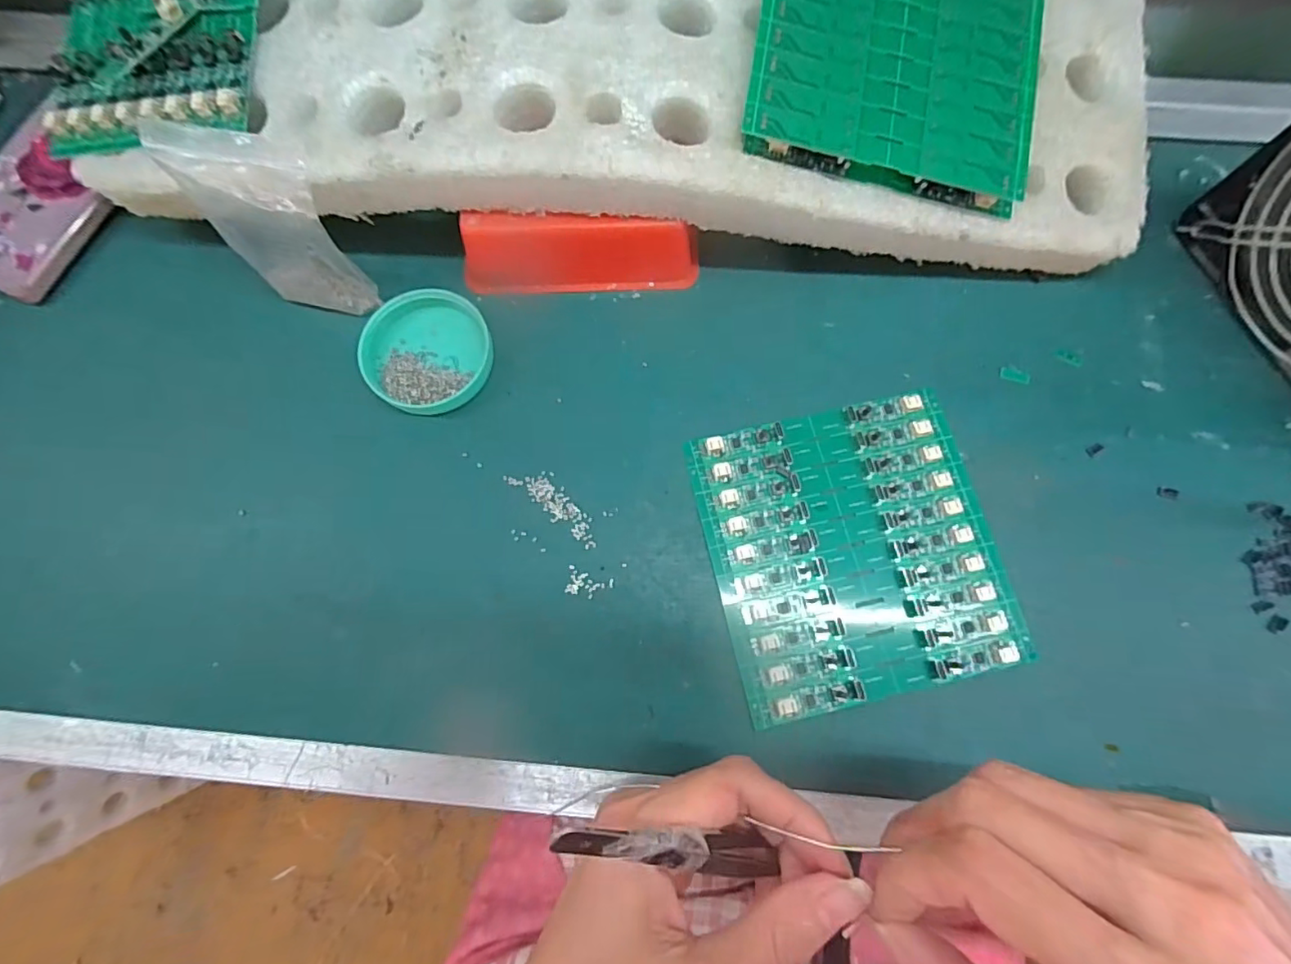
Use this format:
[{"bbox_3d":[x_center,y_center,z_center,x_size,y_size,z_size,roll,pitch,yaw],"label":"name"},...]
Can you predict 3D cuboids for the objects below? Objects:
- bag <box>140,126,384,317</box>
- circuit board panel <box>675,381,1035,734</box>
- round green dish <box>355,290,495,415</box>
[{"bbox_3d":[-0.173,-0.118,0.267,0.058,0.088,0.026,6,76,3],"label":"bag"},{"bbox_3d":[0.099,0.030,0.269,0.131,0.005,0.136,-13,75,-3],"label":"circuit board panel"},{"bbox_3d":[-0.115,-0.068,0.294,0.062,0.014,0.066,-10,76,-2],"label":"round green dish"}]

